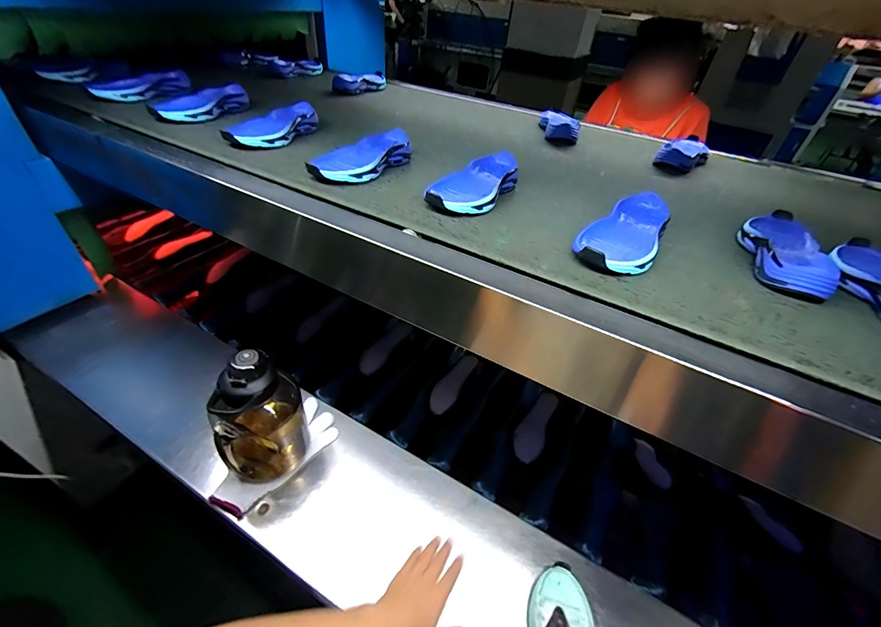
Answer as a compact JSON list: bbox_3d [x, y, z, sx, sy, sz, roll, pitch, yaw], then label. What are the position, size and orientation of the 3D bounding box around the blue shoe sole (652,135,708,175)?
[{"bbox_3d":[0.506,-0.331,0.771,0.072,0.037,0.194,32,47,28],"label":"blue shoe sole"}]

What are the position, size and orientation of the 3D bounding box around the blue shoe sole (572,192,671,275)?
[{"bbox_3d":[0.228,-0.098,0.459,0.079,0.034,0.190,29,45,25],"label":"blue shoe sole"}]

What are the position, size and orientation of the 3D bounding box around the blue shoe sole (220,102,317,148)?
[{"bbox_3d":[-0.284,-0.328,0.660,0.075,0.035,0.193,25,44,21],"label":"blue shoe sole"}]

